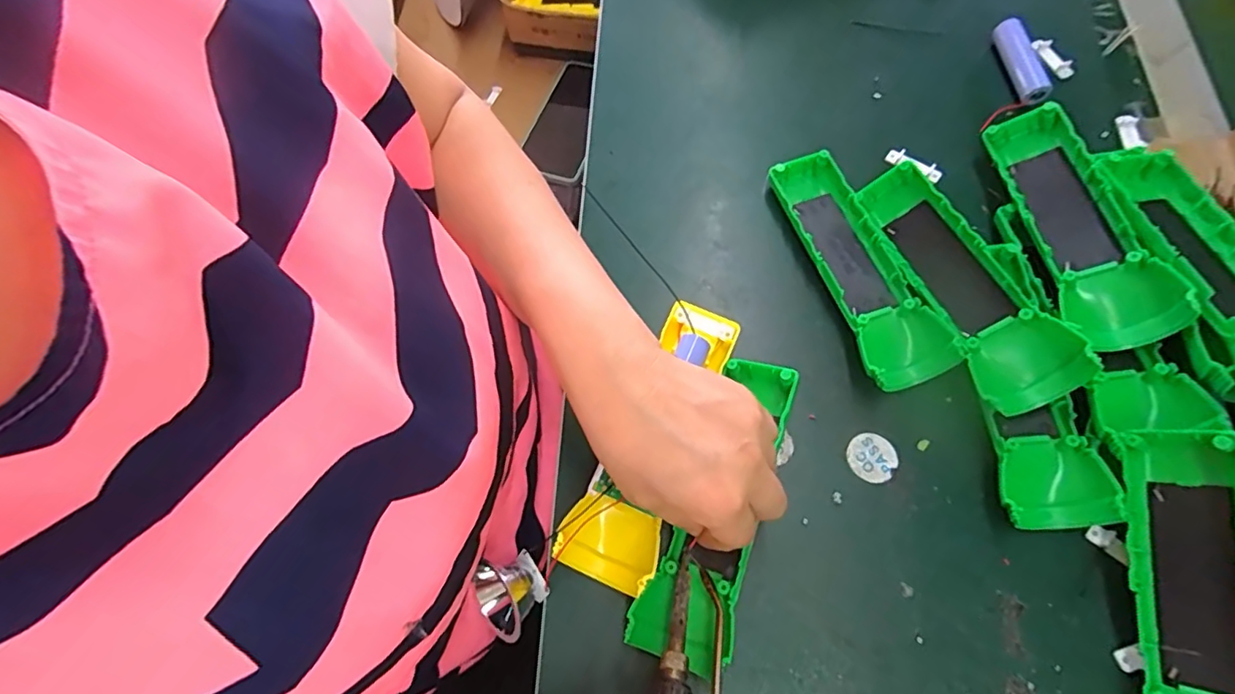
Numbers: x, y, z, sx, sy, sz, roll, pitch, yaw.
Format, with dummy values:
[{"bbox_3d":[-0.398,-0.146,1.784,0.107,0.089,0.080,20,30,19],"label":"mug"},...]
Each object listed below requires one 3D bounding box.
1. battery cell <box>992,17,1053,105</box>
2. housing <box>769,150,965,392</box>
[{"bbox_3d":[0.290,-0.201,0.408,0.021,0.024,0.068,-8,69,0],"label":"battery cell"},{"bbox_3d":[0.145,-0.052,0.355,0.048,0.024,0.163,-17,69,-4],"label":"housing"}]

